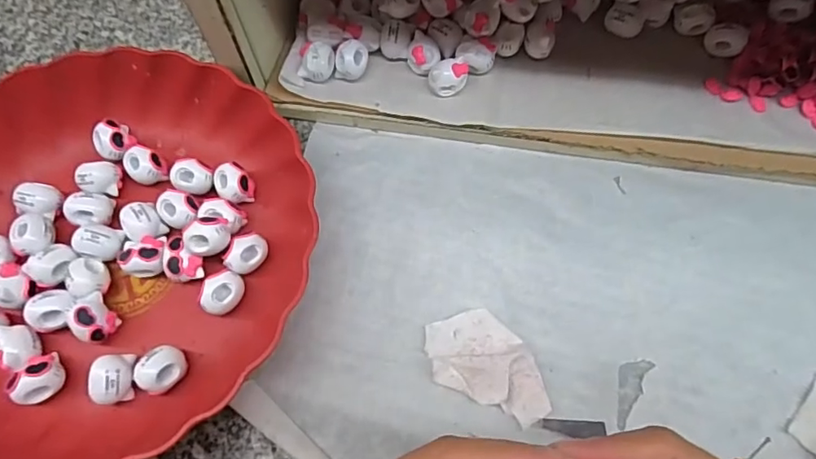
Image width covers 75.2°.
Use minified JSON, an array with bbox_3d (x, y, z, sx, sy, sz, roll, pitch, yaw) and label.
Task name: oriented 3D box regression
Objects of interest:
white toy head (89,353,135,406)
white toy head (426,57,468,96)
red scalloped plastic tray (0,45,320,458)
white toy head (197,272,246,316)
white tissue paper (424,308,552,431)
[{"bbox_3d":[-0.158,0.081,0.286,0.021,0.020,0.025,-8,67,-2],"label":"white toy head"},{"bbox_3d":[0.026,-0.099,0.344,0.025,0.018,0.019,2,67,2],"label":"white toy head"},{"bbox_3d":[-0.172,0.011,0.304,0.237,0.051,0.237,-17,67,-6],"label":"red scalloped plastic tray"},{"bbox_3d":[-0.105,0.038,0.303,0.018,0.021,0.024,7,67,4],"label":"white toy head"},{"bbox_3d":[0.045,0.072,0.289,0.074,0.014,0.045,30,70,13],"label":"white tissue paper"}]

